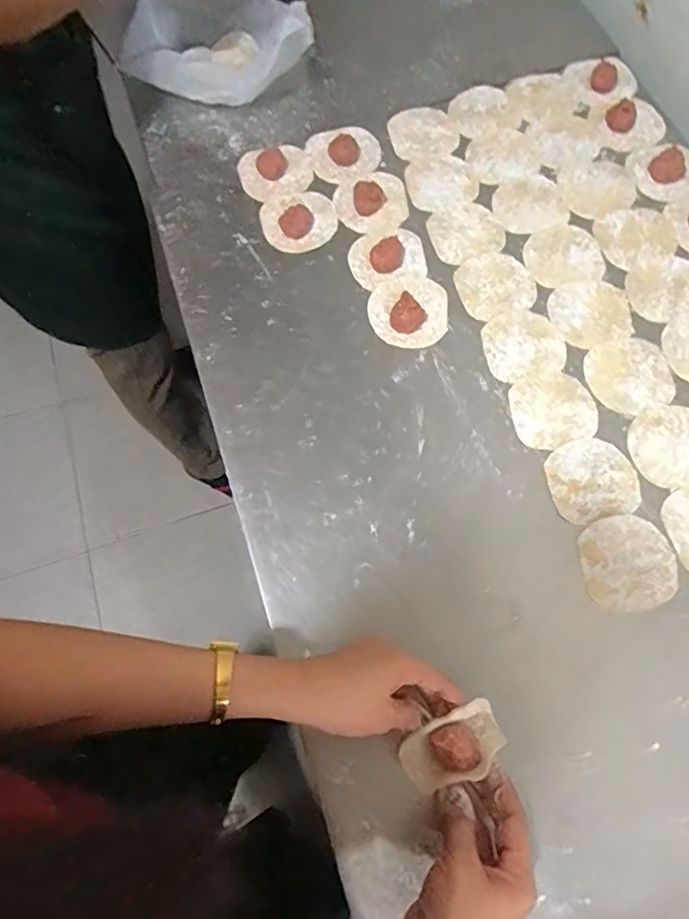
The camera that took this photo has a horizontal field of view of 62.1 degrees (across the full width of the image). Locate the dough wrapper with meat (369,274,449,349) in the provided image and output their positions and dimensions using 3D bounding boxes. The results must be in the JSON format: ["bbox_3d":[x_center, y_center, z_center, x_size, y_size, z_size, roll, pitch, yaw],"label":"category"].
[{"bbox_3d":[0.066,-0.156,0.575,0.078,0.024,0.084,-1,69,2],"label":"dough wrapper with meat"}]

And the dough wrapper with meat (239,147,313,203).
[{"bbox_3d":[-0.079,-0.331,0.650,0.081,0.013,0.076,-16,69,-4],"label":"dough wrapper with meat"}]

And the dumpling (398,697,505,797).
[{"bbox_3d":[0.081,0.216,0.431,0.077,0.027,0.044,-24,72,-7],"label":"dumpling"}]

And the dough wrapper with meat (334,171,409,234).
[{"bbox_3d":[0.029,-0.289,0.626,0.077,0.018,0.083,0,71,1],"label":"dough wrapper with meat"}]

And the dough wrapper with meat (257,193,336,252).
[{"bbox_3d":[-0.050,-0.262,0.623,0.080,0.012,0.071,-13,69,-3],"label":"dough wrapper with meat"}]

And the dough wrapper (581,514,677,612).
[{"bbox_3d":[0.242,0.087,0.487,0.074,0.007,0.078,-1,69,2],"label":"dough wrapper"}]

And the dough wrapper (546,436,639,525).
[{"bbox_3d":[0.223,0.018,0.516,0.075,0.004,0.074,-14,69,-4],"label":"dough wrapper"}]

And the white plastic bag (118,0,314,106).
[{"bbox_3d":[-0.150,-0.493,0.668,0.235,0.084,0.141,-10,69,-2],"label":"white plastic bag"}]

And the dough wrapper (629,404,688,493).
[{"bbox_3d":[0.302,-0.013,0.524,0.078,0.004,0.078,-1,69,2],"label":"dough wrapper"}]

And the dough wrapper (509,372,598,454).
[{"bbox_3d":[0.197,-0.047,0.541,0.076,0.004,0.075,-1,69,2],"label":"dough wrapper"}]

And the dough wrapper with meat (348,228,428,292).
[{"bbox_3d":[0.045,-0.215,0.604,0.079,0.010,0.062,-16,69,-4],"label":"dough wrapper with meat"}]

